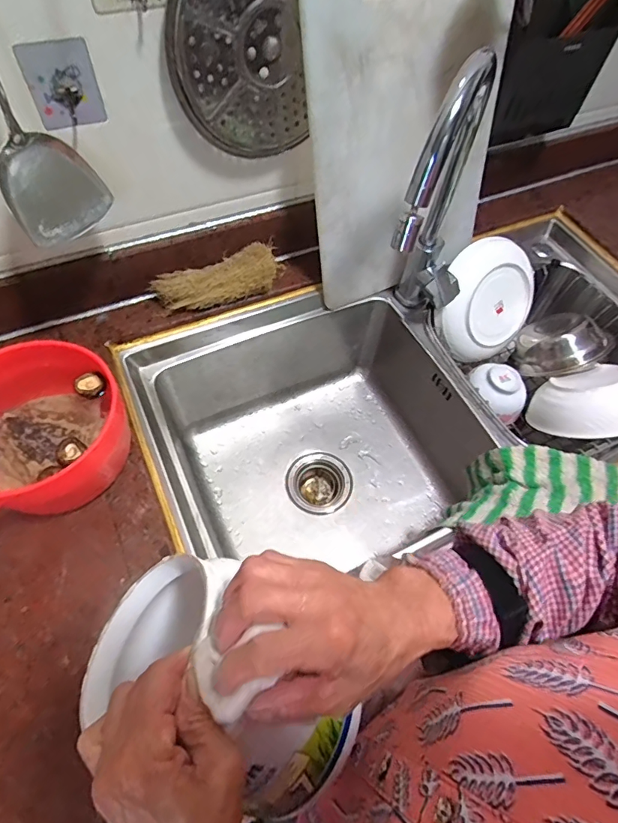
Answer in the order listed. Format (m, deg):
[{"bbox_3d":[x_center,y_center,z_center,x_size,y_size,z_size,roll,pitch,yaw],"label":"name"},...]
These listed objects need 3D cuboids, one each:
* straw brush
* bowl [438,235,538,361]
[{"bbox_3d":[-0.127,-0.190,0.639,0.172,0.048,0.057,-17,63,-13],"label":"straw brush"},{"bbox_3d":[0.300,-0.188,0.756,0.160,0.043,0.186,42,88,-25],"label":"bowl"}]

